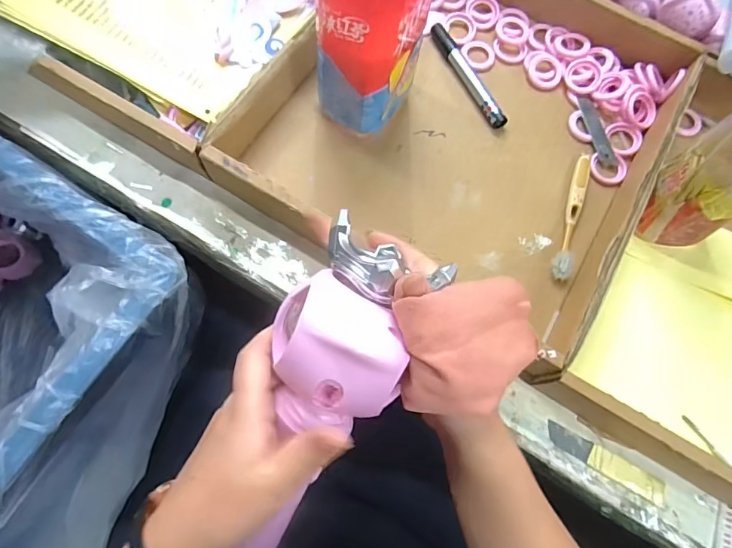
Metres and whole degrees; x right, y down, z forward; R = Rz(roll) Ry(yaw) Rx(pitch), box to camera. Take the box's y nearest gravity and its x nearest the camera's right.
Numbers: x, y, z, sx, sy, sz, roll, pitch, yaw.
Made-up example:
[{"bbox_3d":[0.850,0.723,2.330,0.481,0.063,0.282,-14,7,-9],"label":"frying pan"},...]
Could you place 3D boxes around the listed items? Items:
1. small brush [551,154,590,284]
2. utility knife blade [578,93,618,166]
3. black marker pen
[{"bbox_3d":[0.202,-0.057,0.445,0.022,0.015,0.140,20,74,5],"label":"small brush"},{"bbox_3d":[0.238,-0.150,0.478,0.018,0.004,0.083,-10,74,-4],"label":"utility knife blade"},{"bbox_3d":[0.106,-0.208,0.486,0.019,0.011,0.134,-26,76,-8],"label":"black marker pen"}]

